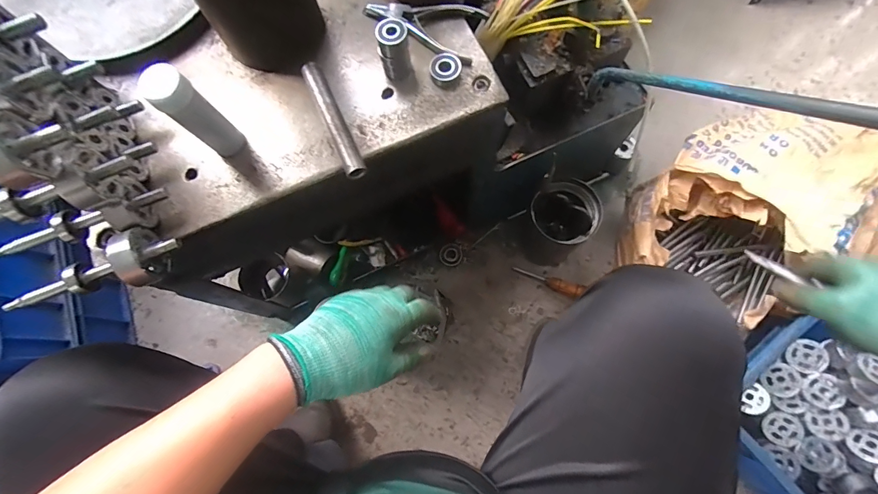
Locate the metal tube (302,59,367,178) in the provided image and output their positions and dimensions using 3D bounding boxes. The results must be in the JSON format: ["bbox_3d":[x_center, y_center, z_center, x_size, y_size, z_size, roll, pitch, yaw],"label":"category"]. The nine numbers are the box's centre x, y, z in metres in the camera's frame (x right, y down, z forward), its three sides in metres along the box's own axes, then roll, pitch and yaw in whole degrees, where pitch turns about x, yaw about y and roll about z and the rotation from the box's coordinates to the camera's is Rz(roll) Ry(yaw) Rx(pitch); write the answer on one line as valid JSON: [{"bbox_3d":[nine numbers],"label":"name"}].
[{"bbox_3d":[-0.113,-0.135,0.428,0.020,0.023,0.139,-25,75,-5],"label":"metal tube"}]

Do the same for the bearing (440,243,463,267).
[{"bbox_3d":[0.025,0.016,0.833,0.045,0.011,0.046,0,75,2],"label":"bearing"}]

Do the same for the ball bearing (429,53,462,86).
[{"bbox_3d":[0.008,-0.196,0.444,0.032,0.014,0.033,18,76,6],"label":"ball bearing"}]

